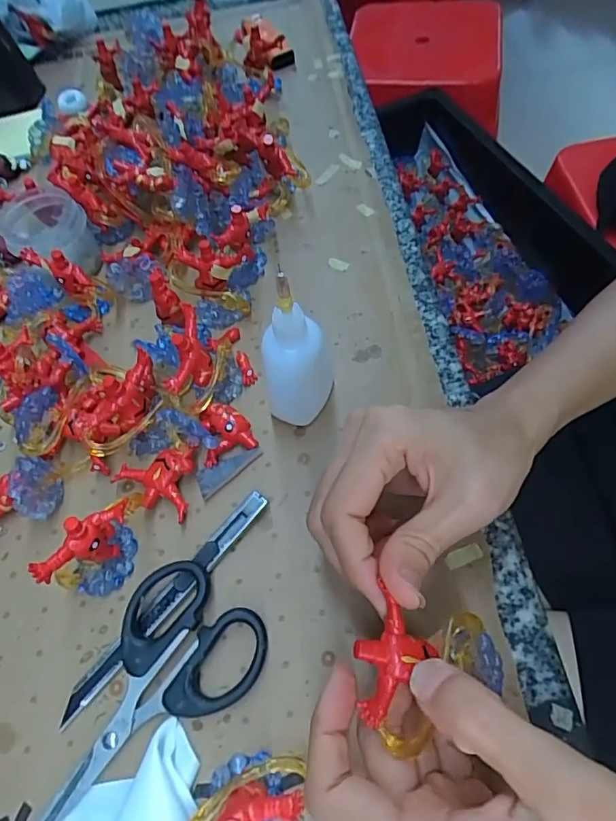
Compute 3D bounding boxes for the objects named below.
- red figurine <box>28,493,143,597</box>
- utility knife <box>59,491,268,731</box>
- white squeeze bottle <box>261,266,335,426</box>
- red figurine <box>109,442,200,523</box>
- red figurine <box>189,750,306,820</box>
[{"bbox_3d":[-0.099,0.065,0.255,0.022,0.051,0.052,36,68,21],"label":"red figurine"},{"bbox_3d":[-0.068,0.091,0.256,0.011,0.008,0.132,37,69,22],"label":"utility knife"},{"bbox_3d":[-0.006,-0.031,0.265,0.034,0.098,0.034,-6,60,0],"label":"white squeeze bottle"},{"bbox_3d":[-0.083,0.037,0.284,0.041,0.018,0.039,4,61,6],"label":"red figurine"},{"bbox_3d":[-0.026,0.148,0.198,0.050,0.044,0.028,-19,61,-7],"label":"red figurine"}]

